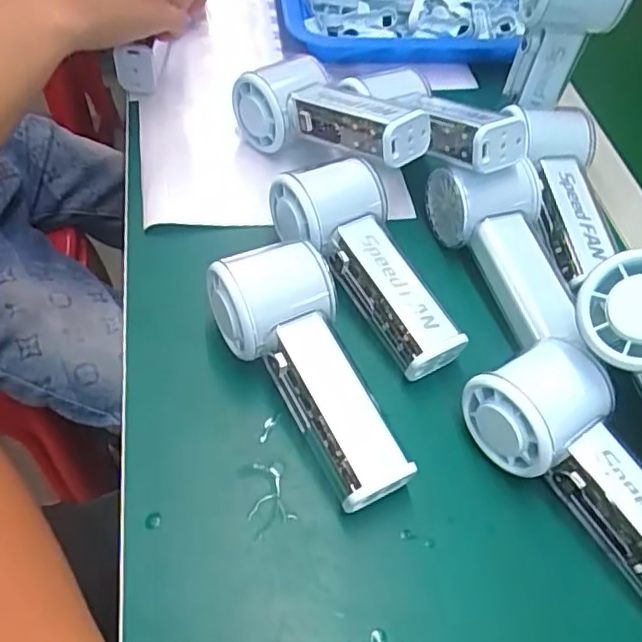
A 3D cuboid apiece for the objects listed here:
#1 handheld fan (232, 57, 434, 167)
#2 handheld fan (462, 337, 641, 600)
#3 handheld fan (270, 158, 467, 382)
[{"bbox_3d":[0.004,-0.143,0.444,0.155,0.059,0.060,23,40,28],"label":"handheld fan"},{"bbox_3d":[0.140,0.081,0.307,0.062,0.049,0.145,-23,60,-21],"label":"handheld fan"},{"bbox_3d":[0.028,-0.035,0.379,0.072,0.044,0.144,-20,59,-19],"label":"handheld fan"}]

